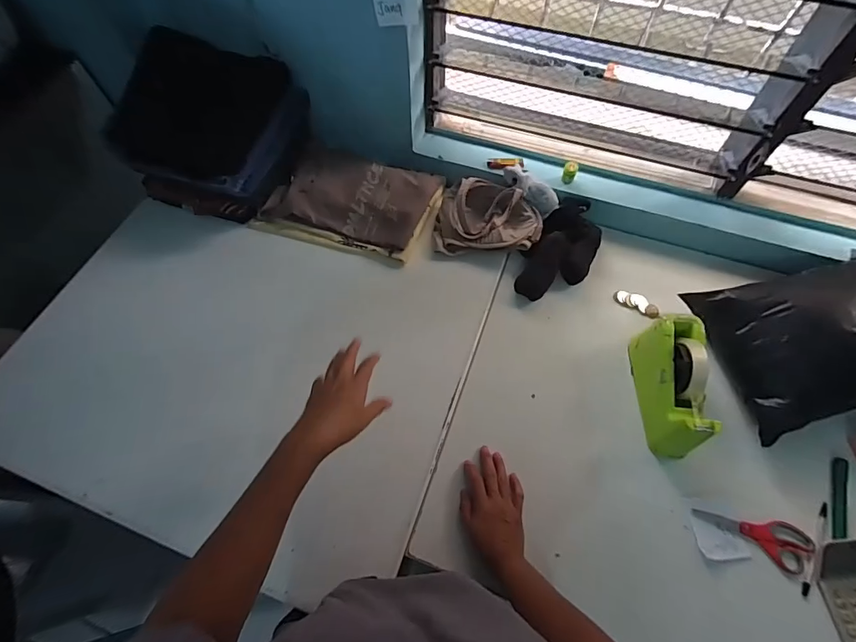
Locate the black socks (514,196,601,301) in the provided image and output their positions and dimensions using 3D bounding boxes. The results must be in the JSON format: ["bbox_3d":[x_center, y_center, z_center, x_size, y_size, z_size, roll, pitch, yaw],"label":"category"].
[{"bbox_3d":[0.257,-0.138,0.785,0.115,0.060,0.226,34,69,17],"label":"black socks"}]

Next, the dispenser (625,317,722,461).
[{"bbox_3d":[0.377,0.099,0.643,0.074,0.114,0.196,9,64,6],"label":"dispenser"}]

